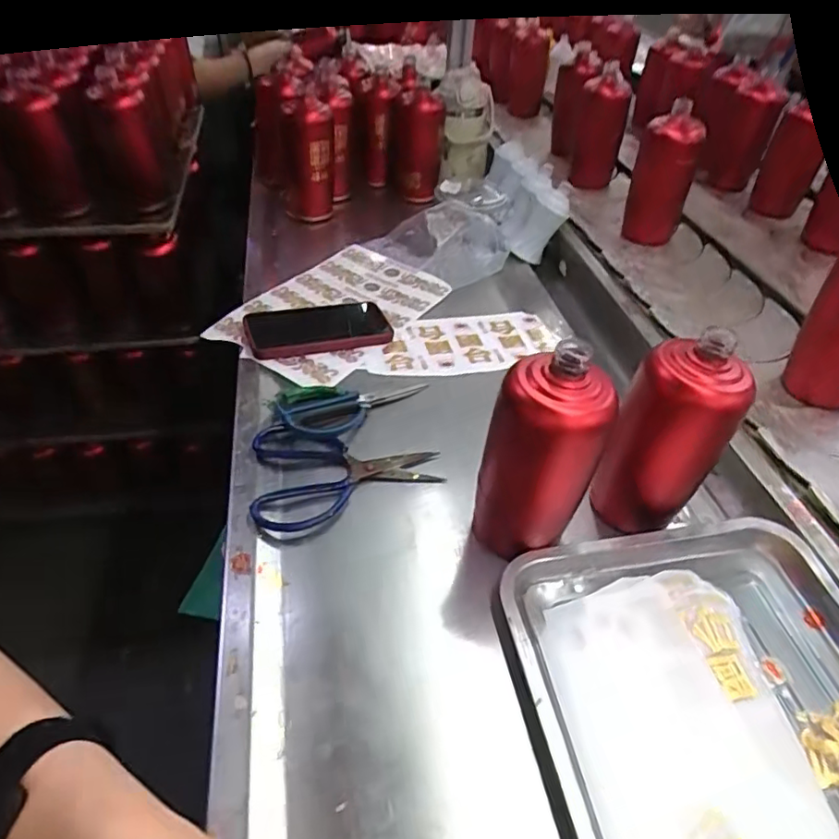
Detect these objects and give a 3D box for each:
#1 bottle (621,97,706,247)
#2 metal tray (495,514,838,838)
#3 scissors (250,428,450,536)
[{"bbox_3d":[0.363,-0.367,0.871,0.067,0.181,0.060,-12,44,-15],"label":"bottle"},{"bbox_3d":[0.215,0.217,0.361,0.268,0.024,0.339,-7,44,-11],"label":"metal tray"},{"bbox_3d":[-0.075,0.038,0.537,0.169,0.014,0.121,-16,46,-19],"label":"scissors"}]

